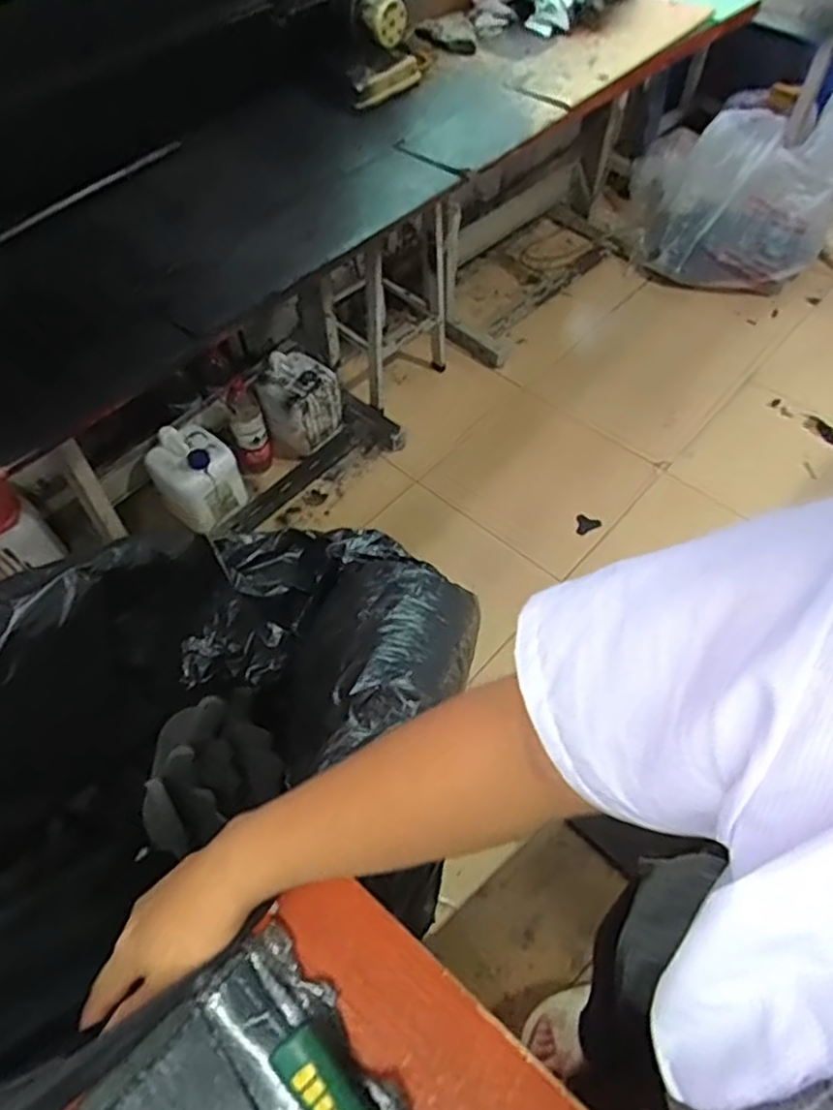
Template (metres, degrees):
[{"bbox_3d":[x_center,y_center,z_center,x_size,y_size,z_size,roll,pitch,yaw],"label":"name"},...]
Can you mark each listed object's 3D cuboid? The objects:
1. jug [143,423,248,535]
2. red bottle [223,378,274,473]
[{"bbox_3d":[-0.567,-0.205,1.787,0.190,0.234,0.186,39,64,22],"label":"jug"},{"bbox_3d":[-0.454,-0.340,1.885,0.092,0.270,0.086,-18,58,-12],"label":"red bottle"}]

